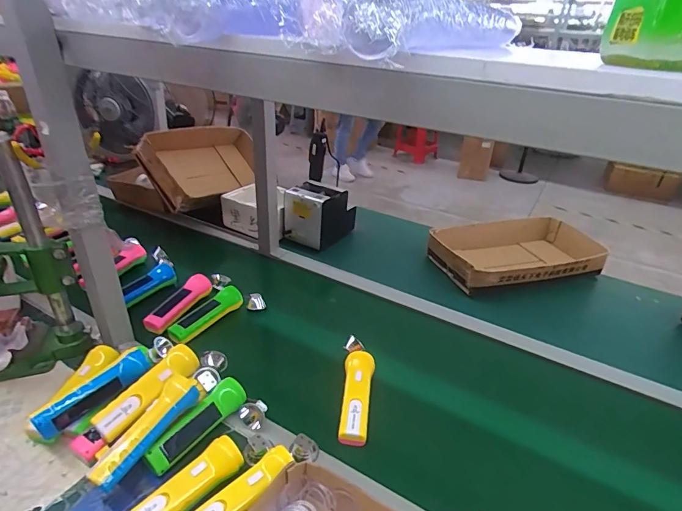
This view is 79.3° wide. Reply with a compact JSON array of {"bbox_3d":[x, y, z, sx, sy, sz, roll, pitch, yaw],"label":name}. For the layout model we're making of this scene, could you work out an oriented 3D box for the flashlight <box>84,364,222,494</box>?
[{"bbox_3d":[-0.254,0.221,0.580,0.047,0.048,0.209,18,33,23],"label":"flashlight"}]

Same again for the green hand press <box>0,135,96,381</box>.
[{"bbox_3d":[-0.558,0.021,0.660,0.202,0.364,0.129,-18,36,-32],"label":"green hand press"}]

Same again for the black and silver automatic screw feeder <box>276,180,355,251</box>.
[{"bbox_3d":[-0.070,-0.118,1.161,0.159,0.149,0.173,21,34,27],"label":"black and silver automatic screw feeder"}]

